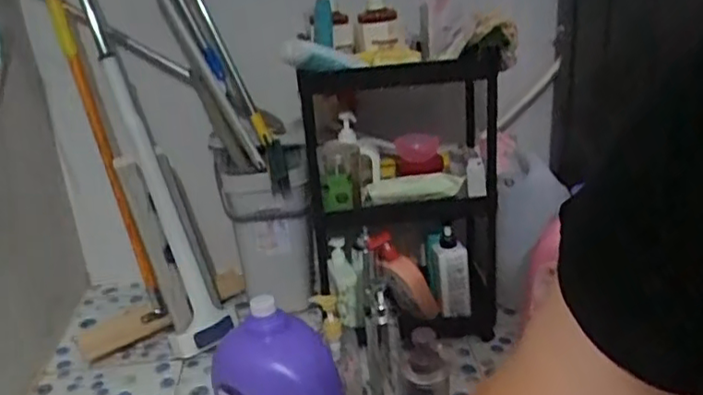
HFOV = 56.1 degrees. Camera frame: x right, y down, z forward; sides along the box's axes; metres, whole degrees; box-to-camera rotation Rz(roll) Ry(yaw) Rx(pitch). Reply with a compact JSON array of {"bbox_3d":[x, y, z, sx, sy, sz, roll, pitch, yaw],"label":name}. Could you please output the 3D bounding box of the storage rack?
[{"bbox_3d":[0.100,-0.005,1.326,0.369,0.546,0.224,-4,22,-1],"label":"storage rack"}]

